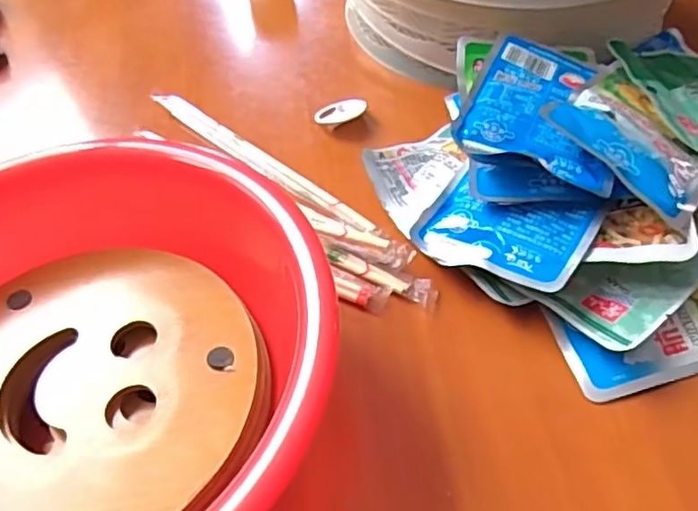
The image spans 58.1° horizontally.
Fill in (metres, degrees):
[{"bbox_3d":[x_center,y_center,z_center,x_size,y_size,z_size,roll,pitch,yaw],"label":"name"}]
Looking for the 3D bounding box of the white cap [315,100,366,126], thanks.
[{"bbox_3d":[-0.005,-0.097,0.432,0.034,0.014,0.013,-10,50,-4],"label":"white cap"}]

